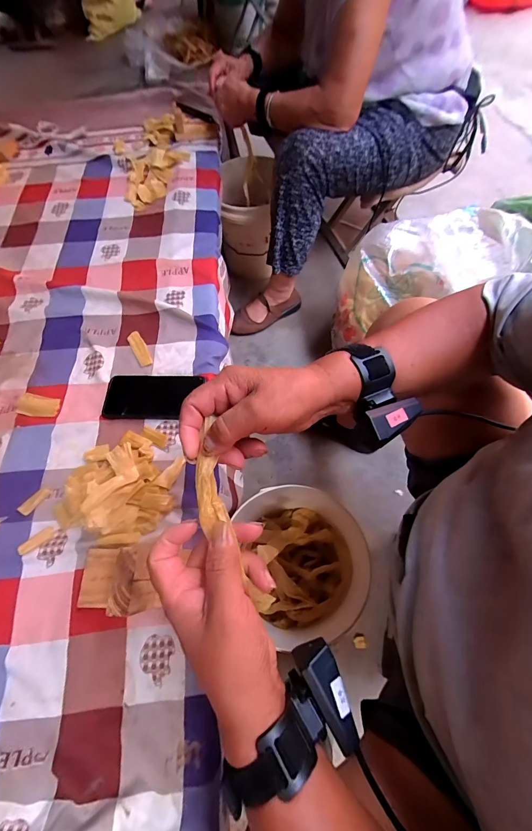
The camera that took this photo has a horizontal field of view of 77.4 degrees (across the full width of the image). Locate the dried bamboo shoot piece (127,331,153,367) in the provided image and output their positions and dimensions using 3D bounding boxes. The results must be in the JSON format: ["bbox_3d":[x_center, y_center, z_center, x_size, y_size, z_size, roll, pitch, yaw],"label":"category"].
[{"bbox_3d":[-0.227,-0.120,0.599,0.025,0.008,0.076,-30,68,-11],"label":"dried bamboo shoot piece"}]

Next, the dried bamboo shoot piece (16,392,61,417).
[{"bbox_3d":[-0.388,-0.017,0.567,0.069,0.004,0.040,12,67,7],"label":"dried bamboo shoot piece"}]

